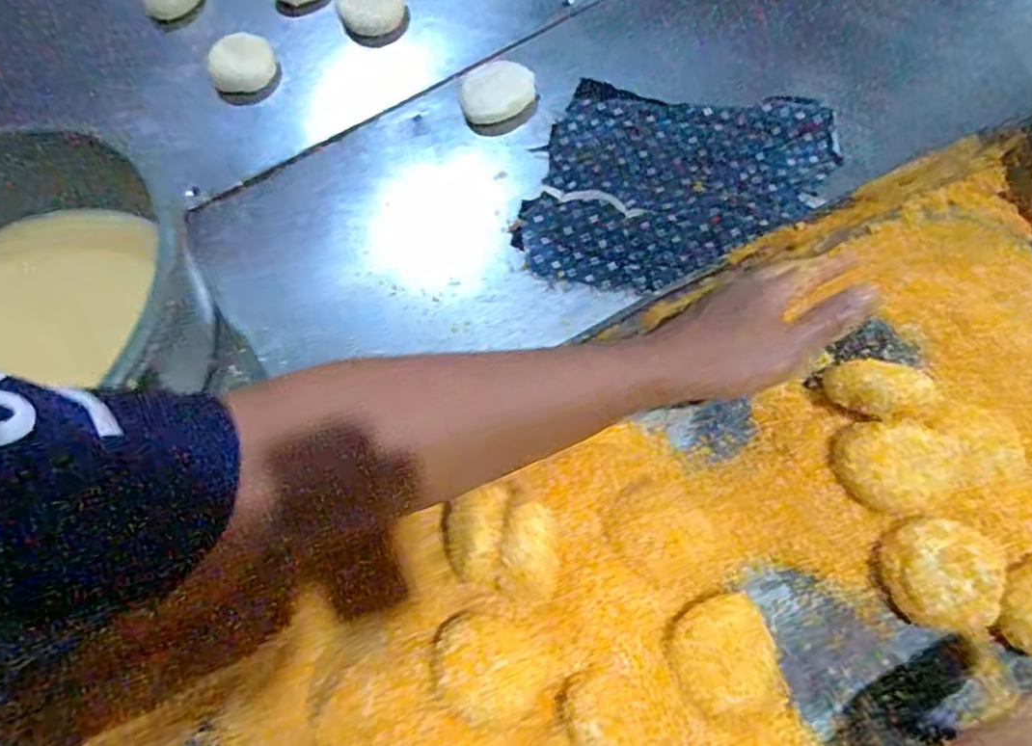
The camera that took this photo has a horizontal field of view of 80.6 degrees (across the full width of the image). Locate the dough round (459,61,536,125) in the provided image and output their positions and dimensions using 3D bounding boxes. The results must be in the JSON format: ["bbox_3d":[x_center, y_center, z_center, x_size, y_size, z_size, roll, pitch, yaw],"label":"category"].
[{"bbox_3d":[-0.018,-0.265,0.568,0.069,0.016,0.063,-1,68,3],"label":"dough round"}]

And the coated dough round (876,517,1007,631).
[{"bbox_3d":[0.258,0.123,0.374,0.058,0.033,0.061,-1,68,3],"label":"coated dough round"}]

